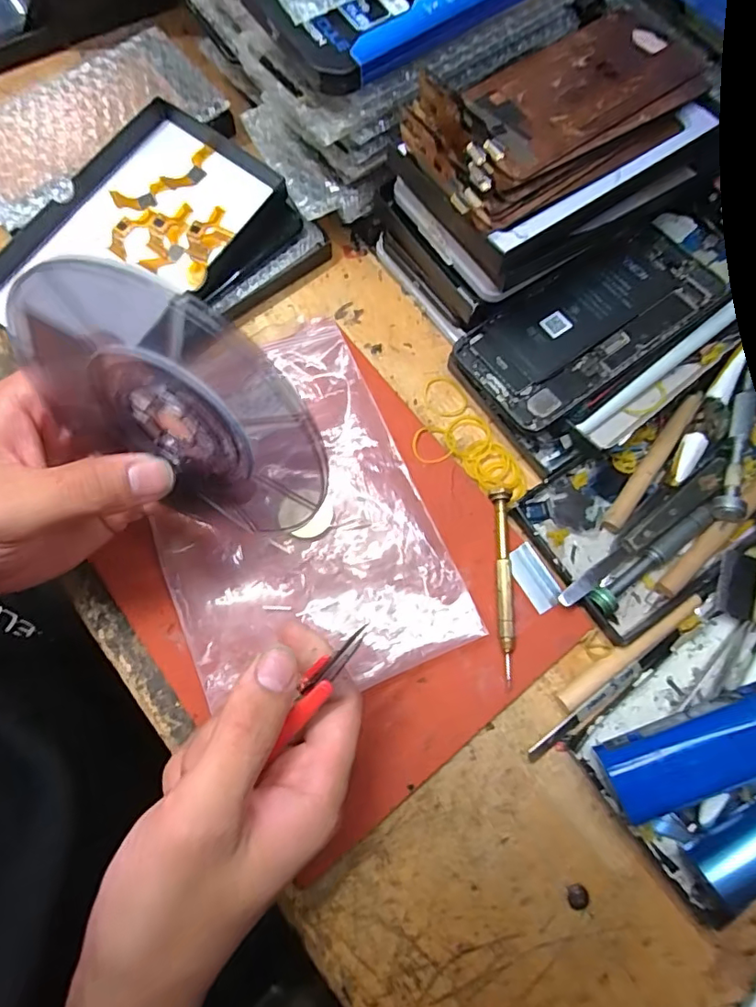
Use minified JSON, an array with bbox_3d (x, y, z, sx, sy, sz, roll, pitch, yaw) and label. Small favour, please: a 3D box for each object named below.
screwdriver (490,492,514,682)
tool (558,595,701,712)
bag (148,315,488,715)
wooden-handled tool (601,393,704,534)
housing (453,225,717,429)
[{"bbox_3d":[0.072,0.045,0.298,0.010,0.008,0.108,1,74,-2],"label":"screwdriver"},{"bbox_3d":[0.140,0.081,0.292,0.098,0.007,0.010,-33,78,-10],"label":"tool"},{"bbox_3d":[-0.052,0.006,0.300,0.147,0.012,0.207,-23,76,-8],"label":"bag"},{"bbox_3d":[0.164,-0.026,0.314,0.011,0.013,0.100,33,76,7],"label":"wooden-handled tool"},{"bbox_3d":[0.125,-0.108,0.316,0.147,0.005,0.074,-35,73,-5],"label":"housing"}]

